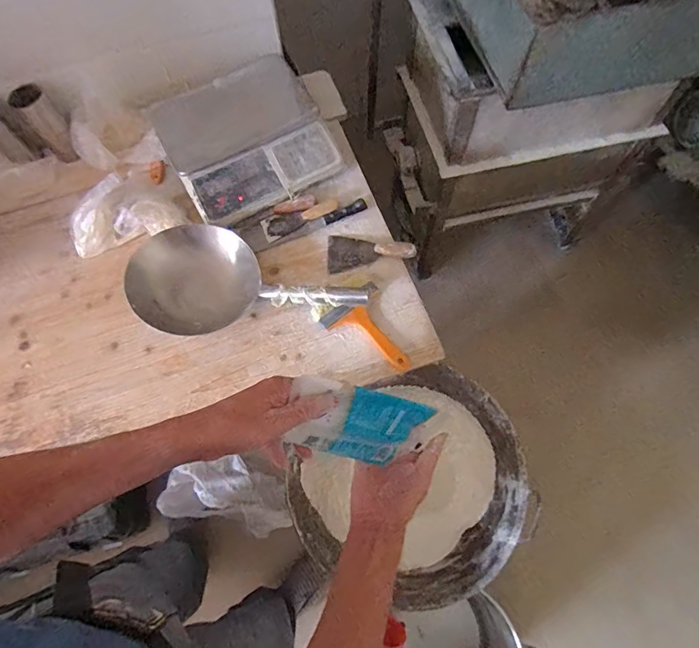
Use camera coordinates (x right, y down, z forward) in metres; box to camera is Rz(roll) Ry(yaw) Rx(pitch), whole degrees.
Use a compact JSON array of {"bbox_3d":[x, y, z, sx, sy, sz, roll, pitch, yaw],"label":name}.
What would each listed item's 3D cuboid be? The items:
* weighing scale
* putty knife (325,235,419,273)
[{"bbox_3d":[-0.225,-0.397,0.900,0.305,0.090,0.307,-28,68,-10],"label":"weighing scale"},{"bbox_3d":[0.041,-0.149,0.854,0.170,0.016,0.081,-4,66,0],"label":"putty knife"}]

